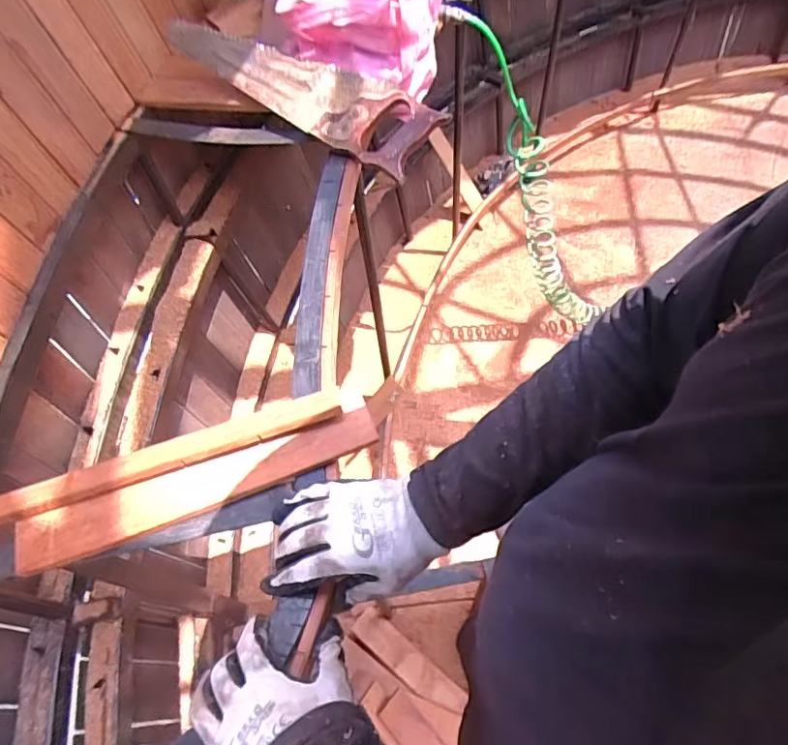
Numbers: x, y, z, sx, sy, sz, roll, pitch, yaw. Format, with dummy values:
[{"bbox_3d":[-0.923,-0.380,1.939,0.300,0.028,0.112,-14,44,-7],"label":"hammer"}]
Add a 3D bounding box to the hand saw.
[{"bbox_3d":[-0.151,-0.414,0.781,0.467,0.025,0.100,32,99,18],"label":"hand saw"}]

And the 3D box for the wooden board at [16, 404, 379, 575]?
[{"bbox_3d":[-0.177,0.103,0.503,0.327,0.022,0.046,-18,59,-7],"label":"wooden board"}]

